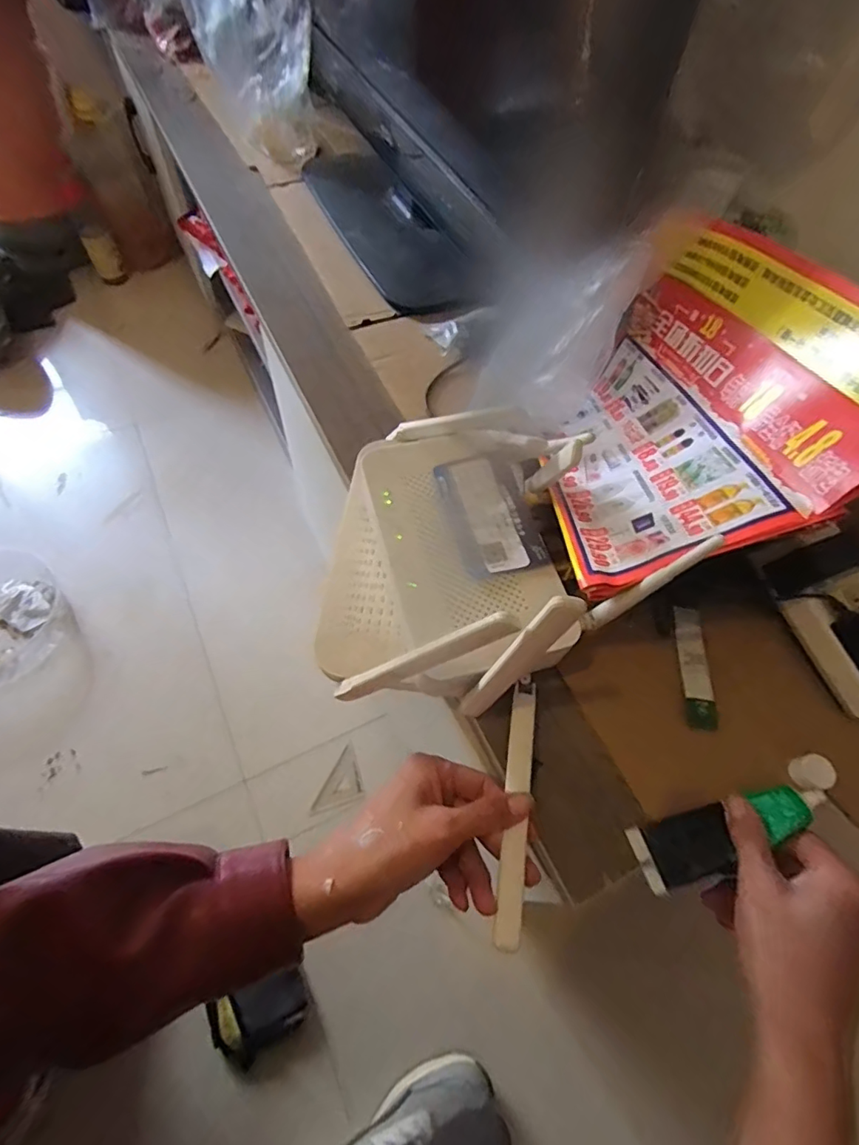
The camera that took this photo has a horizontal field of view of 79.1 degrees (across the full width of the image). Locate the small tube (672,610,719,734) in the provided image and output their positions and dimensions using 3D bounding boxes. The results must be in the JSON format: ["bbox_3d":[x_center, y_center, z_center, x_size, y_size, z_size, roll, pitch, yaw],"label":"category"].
[{"bbox_3d":[0.204,0.072,0.400,0.022,0.007,0.094,7,59,0],"label":"small tube"}]

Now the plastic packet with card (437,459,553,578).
[{"bbox_3d":[0.047,-0.045,0.387,0.063,0.007,0.104,-11,61,-11],"label":"plastic packet with card"}]

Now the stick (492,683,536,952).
[{"bbox_3d":[0.057,0.150,0.338,0.016,0.005,0.154,10,60,2],"label":"stick"}]

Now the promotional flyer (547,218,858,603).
[{"bbox_3d":[0.175,-0.135,0.373,0.222,0.075,0.284,-33,36,25],"label":"promotional flyer"}]

